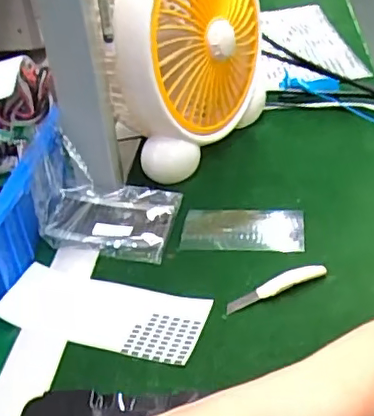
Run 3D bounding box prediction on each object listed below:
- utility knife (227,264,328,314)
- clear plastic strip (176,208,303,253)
[{"bbox_3d":[0.071,0.061,0.467,0.086,0.011,0.016,-17,39,-20],"label":"utility knife"},{"bbox_3d":[0.052,0.020,0.546,0.110,0.010,0.062,1,34,9],"label":"clear plastic strip"}]

